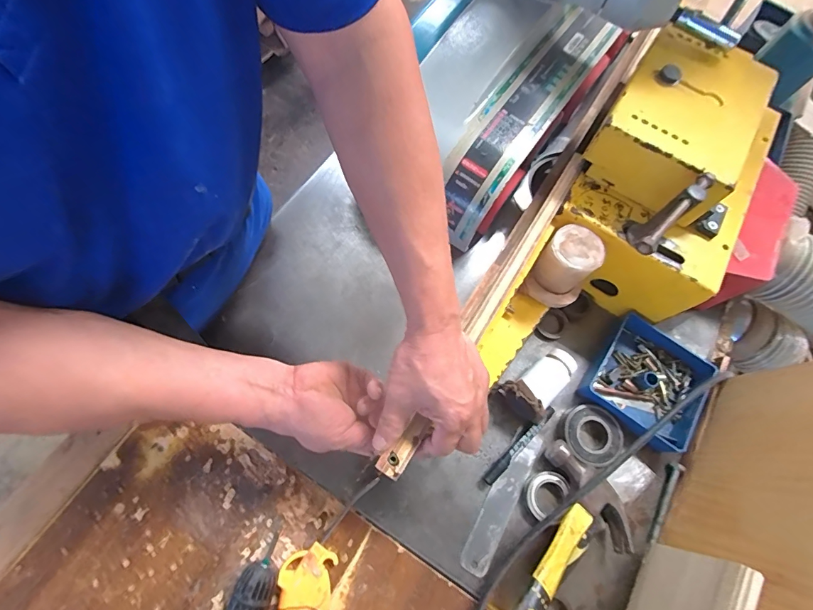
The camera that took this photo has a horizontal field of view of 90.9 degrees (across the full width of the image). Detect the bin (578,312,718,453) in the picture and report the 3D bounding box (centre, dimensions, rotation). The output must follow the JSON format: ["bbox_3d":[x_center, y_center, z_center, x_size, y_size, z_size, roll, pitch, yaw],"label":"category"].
[{"bbox_3d":[0.326,0.107,0.544,0.146,0.040,0.144,33,72,9],"label":"bin"}]

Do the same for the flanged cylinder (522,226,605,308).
[{"bbox_3d":[0.201,-0.047,0.510,0.069,0.079,0.074,37,71,11],"label":"flanged cylinder"}]

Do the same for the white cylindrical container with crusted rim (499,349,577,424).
[{"bbox_3d":[0.179,0.102,0.516,0.093,0.044,0.054,-32,74,-13],"label":"white cylindrical container with crusted rim"}]

